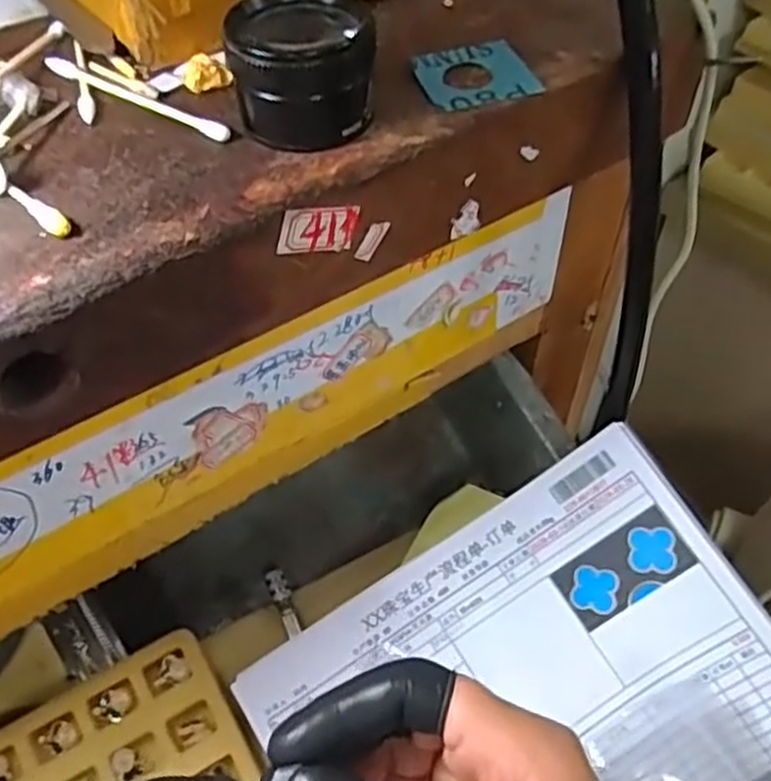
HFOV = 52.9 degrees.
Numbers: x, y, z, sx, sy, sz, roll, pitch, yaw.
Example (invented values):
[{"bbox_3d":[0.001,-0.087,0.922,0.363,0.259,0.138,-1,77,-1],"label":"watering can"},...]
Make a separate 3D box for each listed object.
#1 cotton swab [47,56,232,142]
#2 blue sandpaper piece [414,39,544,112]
[{"bbox_3d":[-0.076,-0.089,0.235,0.072,0.006,0.006,25,56,21],"label":"cotton swab"},{"bbox_3d":[0.028,-0.099,0.241,0.034,0.004,0.030,-15,52,-11],"label":"blue sandpaper piece"}]

